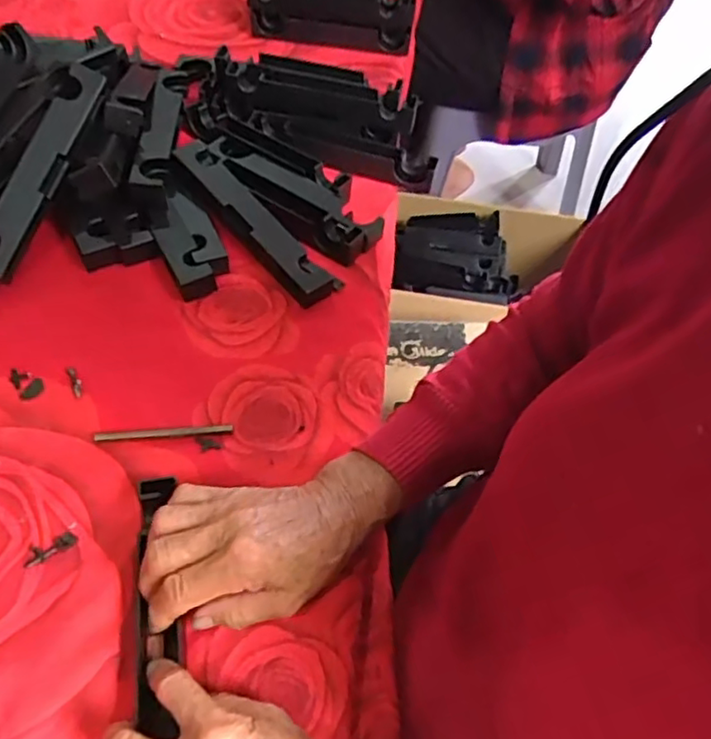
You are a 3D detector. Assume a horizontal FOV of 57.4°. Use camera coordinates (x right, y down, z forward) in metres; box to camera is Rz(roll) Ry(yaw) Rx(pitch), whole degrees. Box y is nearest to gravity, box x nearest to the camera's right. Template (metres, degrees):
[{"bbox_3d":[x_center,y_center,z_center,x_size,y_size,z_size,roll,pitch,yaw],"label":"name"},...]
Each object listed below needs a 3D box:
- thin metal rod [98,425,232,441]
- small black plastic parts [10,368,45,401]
[{"bbox_3d":[-0.138,0.046,0.469,0.095,0.004,0.008,-4,55,-7],"label":"thin metal rod"},{"bbox_3d":[-0.247,0.010,0.488,0.018,0.004,0.030,-32,62,-24],"label":"small black plastic parts"}]

